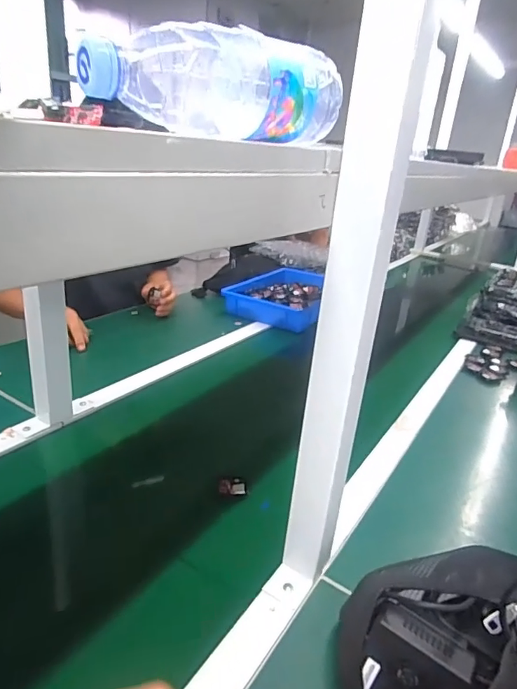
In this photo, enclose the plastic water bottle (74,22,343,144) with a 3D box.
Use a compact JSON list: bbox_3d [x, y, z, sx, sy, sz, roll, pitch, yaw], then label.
[{"bbox_3d":[-0.031,-0.181,0.328,0.189,0.063,0.064,-9,27,-30],"label":"plastic water bottle"}]

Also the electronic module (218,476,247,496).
[{"bbox_3d":[-0.034,0.186,0.619,0.035,0.010,0.028,4,23,-4],"label":"electronic module"}]

